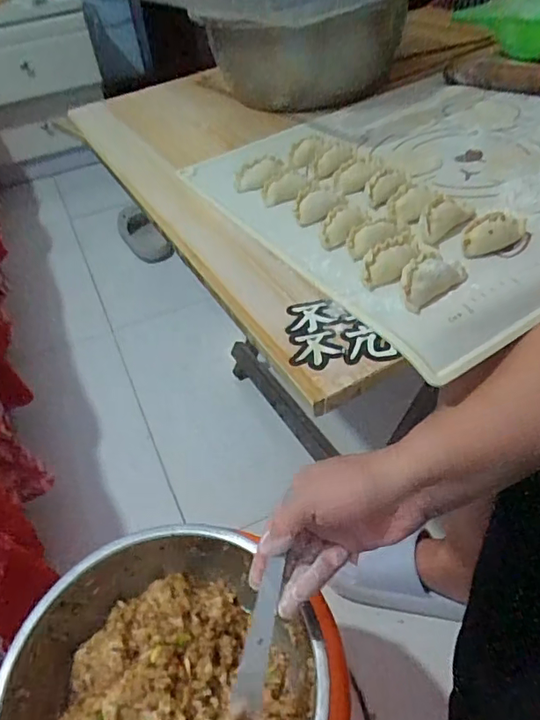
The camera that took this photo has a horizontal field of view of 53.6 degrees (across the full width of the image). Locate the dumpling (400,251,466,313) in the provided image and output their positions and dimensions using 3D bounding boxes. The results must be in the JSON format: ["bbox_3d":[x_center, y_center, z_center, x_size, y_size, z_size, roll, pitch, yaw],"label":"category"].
[{"bbox_3d":[0.118,-0.063,0.393,0.062,0.020,0.028,-31,50,-23],"label":"dumpling"}]

